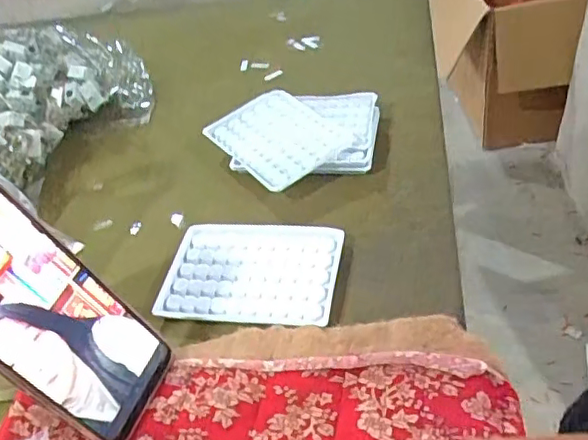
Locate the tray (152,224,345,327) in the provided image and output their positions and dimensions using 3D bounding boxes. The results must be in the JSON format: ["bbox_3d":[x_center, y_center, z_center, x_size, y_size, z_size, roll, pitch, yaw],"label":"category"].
[{"bbox_3d":[-0.033,0.038,0.447,0.130,0.012,0.090,2,43,14],"label":"tray"}]

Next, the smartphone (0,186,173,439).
[{"bbox_3d":[-0.140,0.057,0.346,0.007,0.168,0.084,-15,36,38],"label":"smartphone"}]

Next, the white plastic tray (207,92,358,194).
[{"bbox_3d":[-0.017,-0.082,0.558,0.094,0.016,0.130,-30,45,-21],"label":"white plastic tray"}]

